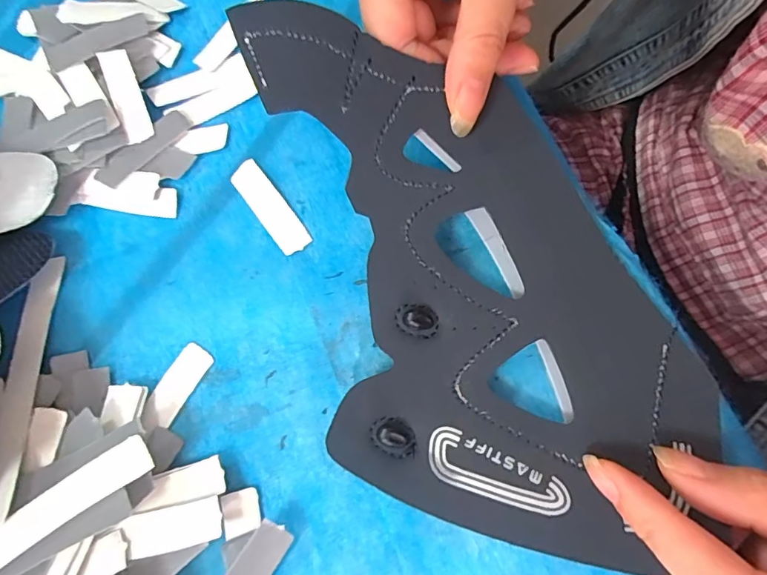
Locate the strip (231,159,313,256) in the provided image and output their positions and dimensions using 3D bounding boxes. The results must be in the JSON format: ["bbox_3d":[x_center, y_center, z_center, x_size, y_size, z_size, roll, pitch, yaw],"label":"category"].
[{"bbox_3d":[-0.048,-0.034,0.202,0.013,0.004,0.046,-36,75,-9],"label":"strip"}]

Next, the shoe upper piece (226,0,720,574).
[{"bbox_3d":[0.034,-0.011,0.165,0.127,0.049,0.201,-17,73,-4],"label":"shoe upper piece"}]

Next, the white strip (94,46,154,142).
[{"bbox_3d":[-0.115,-0.086,0.212,0.013,0.006,0.045,-21,73,-5],"label":"white strip"}]

